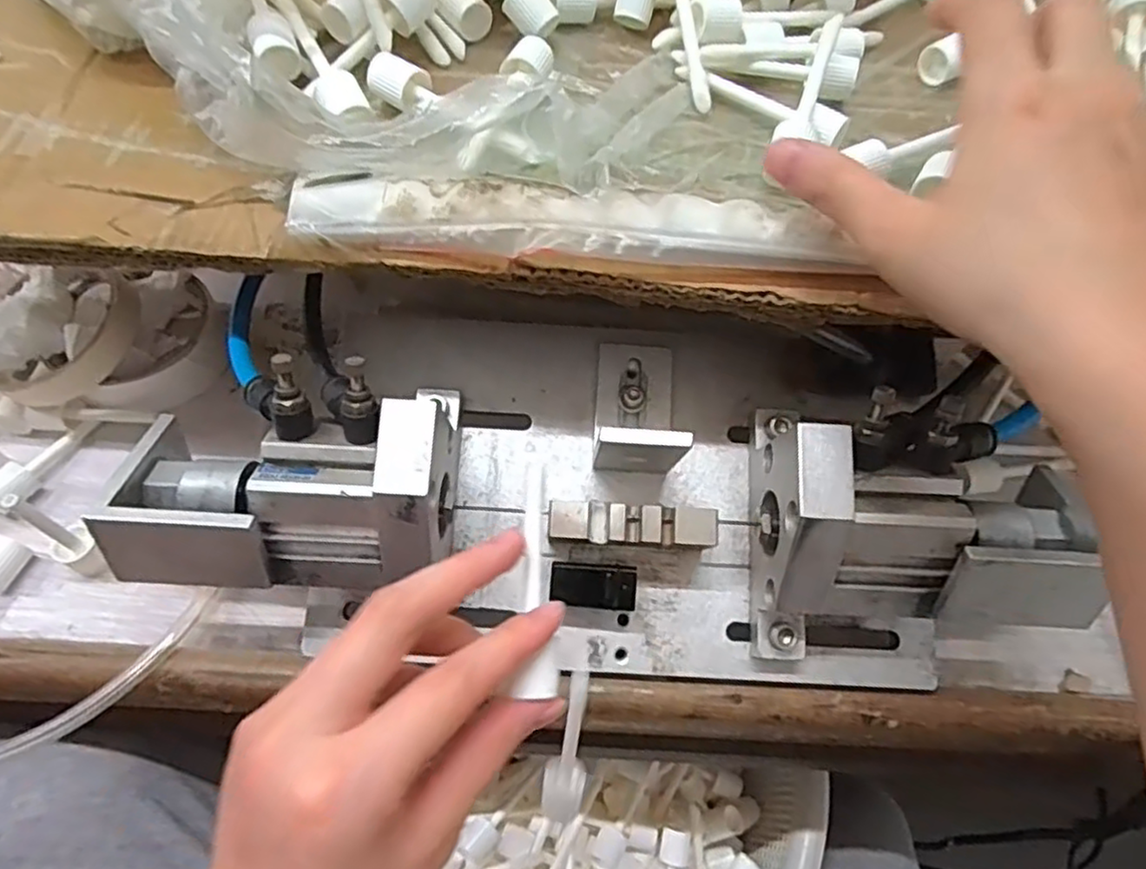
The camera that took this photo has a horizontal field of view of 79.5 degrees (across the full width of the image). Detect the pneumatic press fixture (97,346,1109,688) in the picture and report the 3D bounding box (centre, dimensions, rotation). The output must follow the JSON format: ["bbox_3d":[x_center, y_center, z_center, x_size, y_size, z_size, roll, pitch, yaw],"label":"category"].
[{"bbox_3d":[0.009,0.018,0.300,0.364,0.094,0.143,4,60,-1],"label":"pneumatic press fixture"}]

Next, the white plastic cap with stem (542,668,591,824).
[{"bbox_3d":[0.000,0.139,0.307,0.019,0.083,0.012,10,23,3],"label":"white plastic cap with stem"}]

